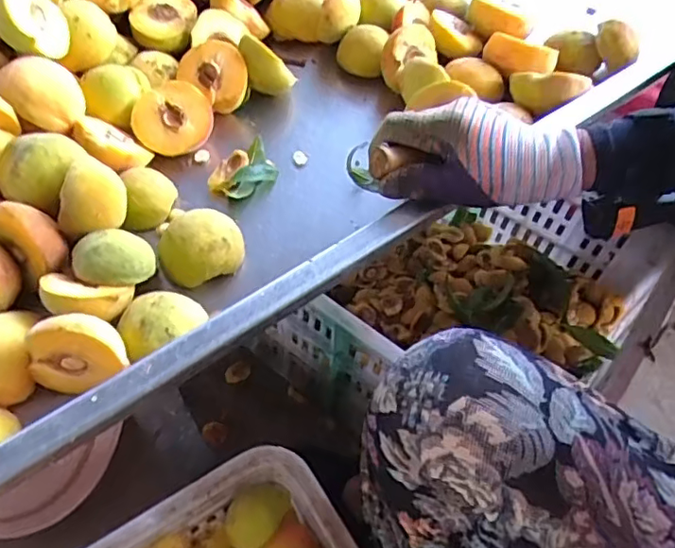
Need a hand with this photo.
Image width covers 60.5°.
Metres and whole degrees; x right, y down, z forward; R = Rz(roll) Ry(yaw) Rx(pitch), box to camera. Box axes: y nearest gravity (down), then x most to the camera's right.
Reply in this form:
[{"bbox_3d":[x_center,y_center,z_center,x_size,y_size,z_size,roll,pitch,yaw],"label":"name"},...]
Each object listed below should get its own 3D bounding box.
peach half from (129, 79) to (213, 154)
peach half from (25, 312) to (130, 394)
[{"bbox_3d":[-0.146,-0.136,0.515,0.064,0.031,0.063,15,88,-13],"label":"peach half"},{"bbox_3d":[-0.169,0.049,0.376,0.061,0.058,0.032,-4,57,-7],"label":"peach half"}]

